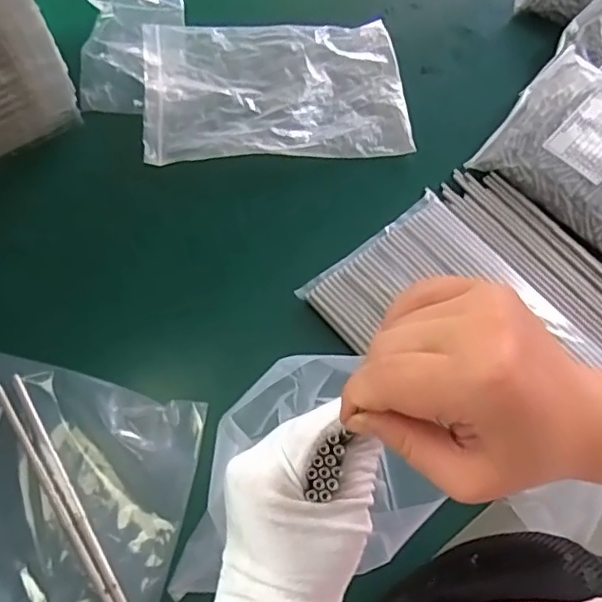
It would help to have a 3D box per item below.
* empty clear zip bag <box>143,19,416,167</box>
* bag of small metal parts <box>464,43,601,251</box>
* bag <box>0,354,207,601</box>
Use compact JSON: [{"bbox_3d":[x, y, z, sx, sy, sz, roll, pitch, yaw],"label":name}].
[{"bbox_3d":[-0.027,-0.245,0.676,0.289,0.024,0.181,-5,67,-4],"label":"empty clear zip bag"},{"bbox_3d":[0.316,-0.166,0.644,0.187,0.047,0.178,38,71,13],"label":"bag of small metal parts"},{"bbox_3d":[-0.245,0.149,0.499,0.296,0.019,0.198,13,67,3],"label":"bag"}]

